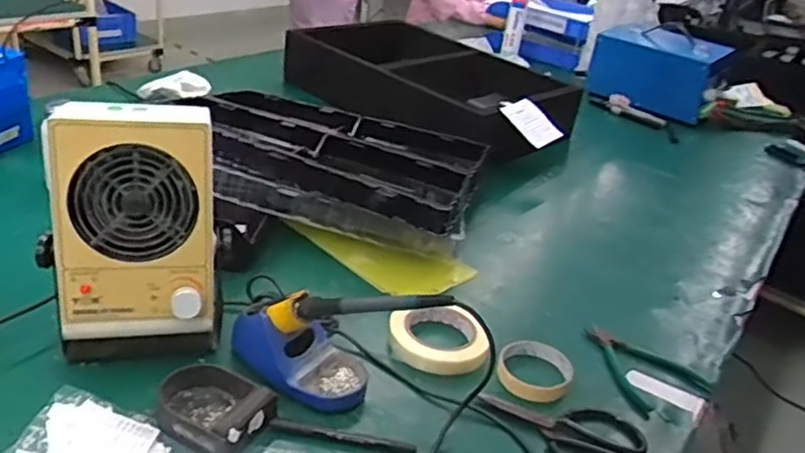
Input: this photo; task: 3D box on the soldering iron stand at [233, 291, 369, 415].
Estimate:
[{"bbox_3d":[-0.100,0.117,0.702,0.148,0.077,0.087,27,34,31],"label":"soldering iron stand"}]

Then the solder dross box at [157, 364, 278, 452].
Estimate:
[{"bbox_3d":[-0.180,0.167,0.639,0.101,0.030,0.077,22,32,22],"label":"solder dross box"}]

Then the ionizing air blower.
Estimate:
[{"bbox_3d":[-0.263,0.008,0.683,0.151,0.242,0.115,1,29,-13],"label":"ionizing air blower"}]

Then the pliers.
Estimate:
[{"bbox_3d":[0.281,0.165,0.822,0.117,0.015,0.143,-9,33,-28],"label":"pliers"}]

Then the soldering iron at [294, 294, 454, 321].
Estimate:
[{"bbox_3d":[-0.032,0.074,0.639,0.175,0.017,0.019,-8,20,34],"label":"soldering iron"}]

